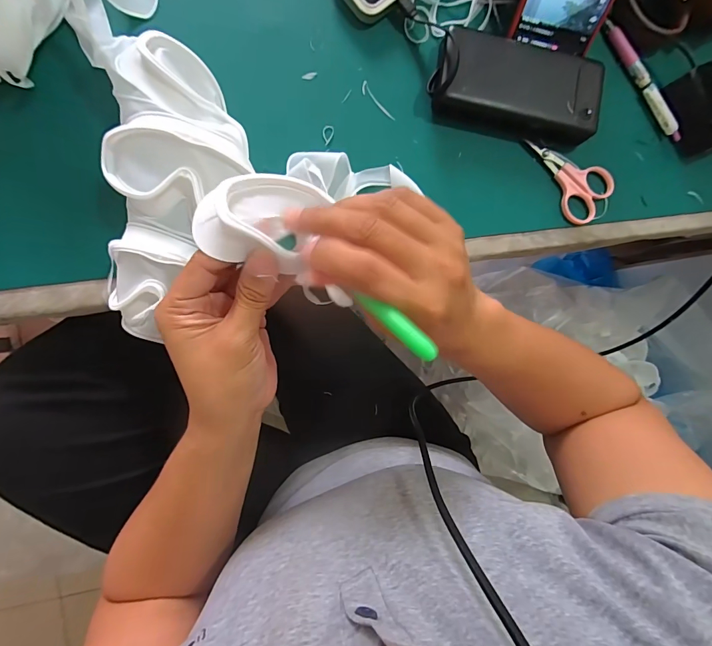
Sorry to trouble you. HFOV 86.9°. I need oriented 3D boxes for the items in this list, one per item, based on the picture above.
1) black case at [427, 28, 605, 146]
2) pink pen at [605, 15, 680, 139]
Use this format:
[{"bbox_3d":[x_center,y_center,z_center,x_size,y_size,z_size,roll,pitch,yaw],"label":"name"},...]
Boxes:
[{"bbox_3d":[0.147,-0.215,0.341,0.154,0.036,0.076,6,89,-7],"label":"black case"},{"bbox_3d":[0.282,-0.238,0.368,0.014,0.013,0.132,-33,94,-6],"label":"pink pen"}]

